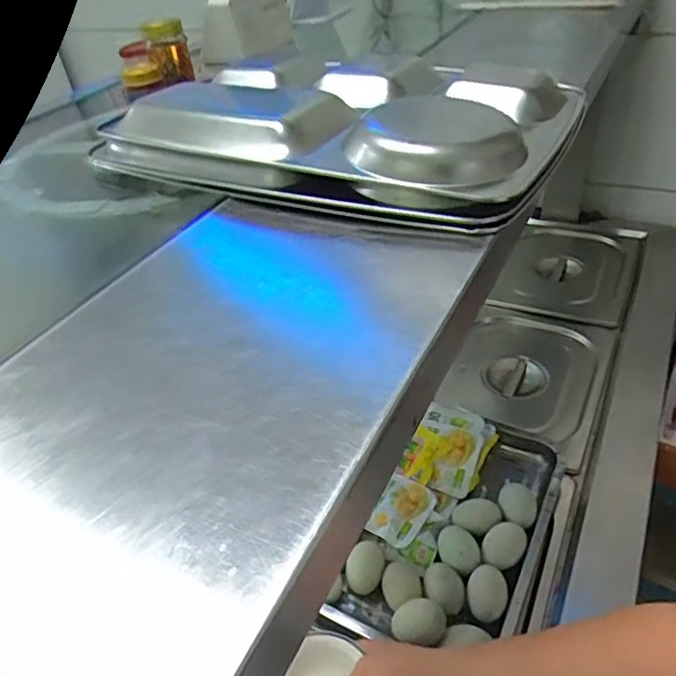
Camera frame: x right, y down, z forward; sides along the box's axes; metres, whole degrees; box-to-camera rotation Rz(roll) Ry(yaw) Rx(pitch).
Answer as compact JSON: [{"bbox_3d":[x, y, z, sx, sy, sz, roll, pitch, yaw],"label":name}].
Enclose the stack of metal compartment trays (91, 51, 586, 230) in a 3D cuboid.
[{"bbox_3d":[0.006,-0.173,0.453,0.317,0.035,0.247,16,44,26],"label":"stack of metal compartment trays"}]

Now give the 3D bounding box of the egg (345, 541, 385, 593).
[{"bbox_3d":[0.032,0.272,0.686,0.047,0.051,0.048,-4,39,4],"label":"egg"}]

